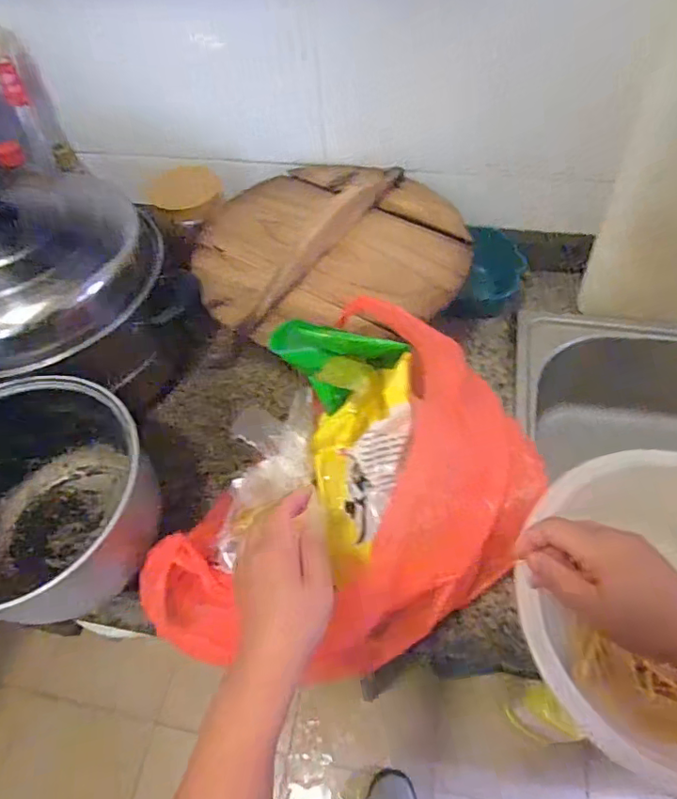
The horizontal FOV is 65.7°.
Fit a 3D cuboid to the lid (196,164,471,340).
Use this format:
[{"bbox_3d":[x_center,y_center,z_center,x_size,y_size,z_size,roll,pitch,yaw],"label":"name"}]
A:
[{"bbox_3d":[-0.012,-0.207,0.656,0.324,0.034,0.296,-6,55,1],"label":"lid"}]

